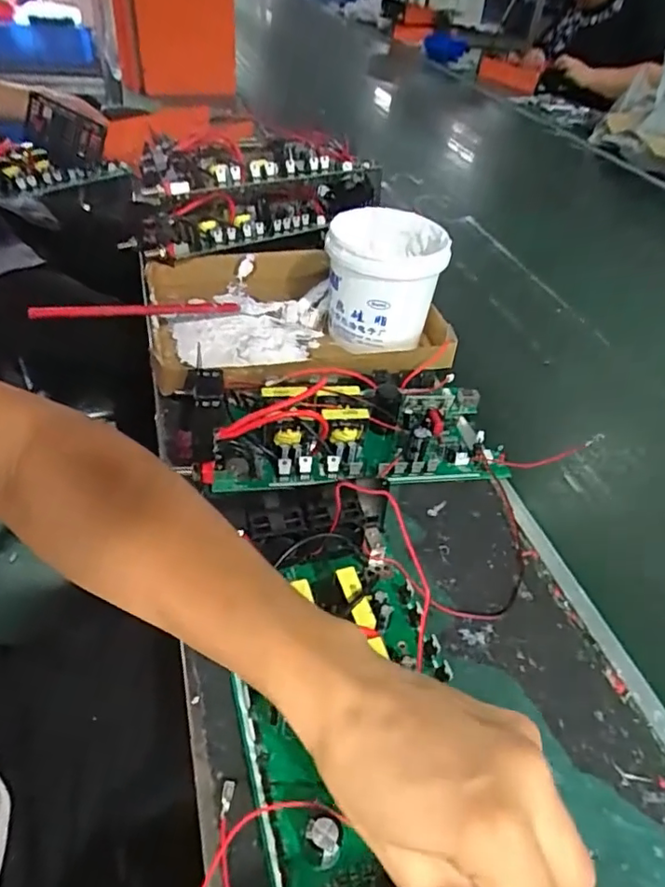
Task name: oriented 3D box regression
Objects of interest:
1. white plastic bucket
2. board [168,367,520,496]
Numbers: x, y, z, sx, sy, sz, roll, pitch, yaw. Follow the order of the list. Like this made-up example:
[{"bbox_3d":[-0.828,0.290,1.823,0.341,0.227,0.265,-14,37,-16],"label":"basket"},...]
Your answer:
[{"bbox_3d":[0.051,-0.168,0.617,0.118,0.125,0.117,4,42,-3],"label":"white plastic bucket"},{"bbox_3d":[0.001,-0.030,0.509,0.298,0.060,0.139,-2,43,-9],"label":"board"}]

